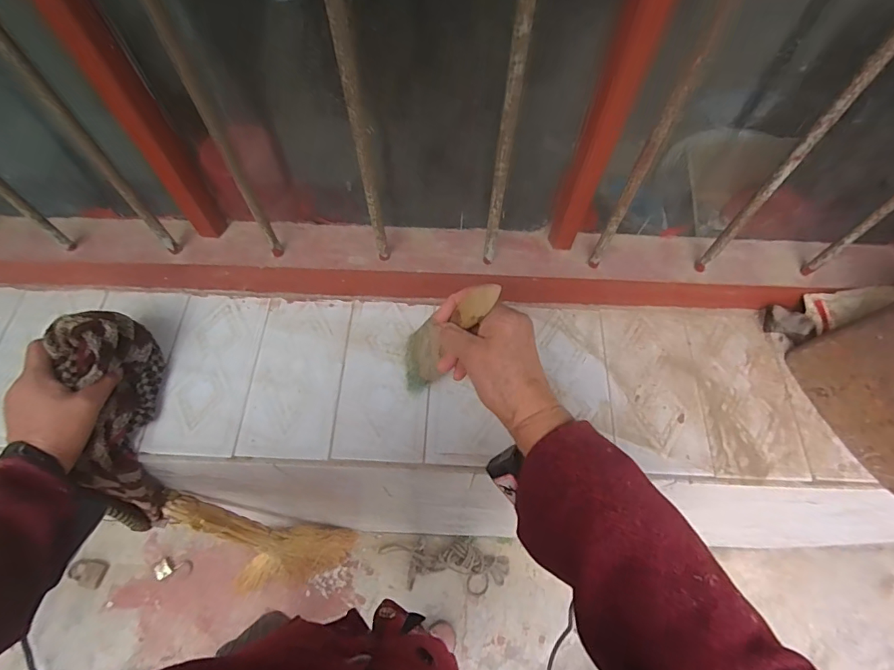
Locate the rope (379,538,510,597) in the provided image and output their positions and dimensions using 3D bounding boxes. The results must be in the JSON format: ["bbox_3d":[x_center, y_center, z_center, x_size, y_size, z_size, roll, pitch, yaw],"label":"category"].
[{"bbox_3d":[-0.007,0.650,1.263,0.353,0.027,0.127,4,63,2],"label":"rope"}]

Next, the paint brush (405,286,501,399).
[{"bbox_3d":[-0.004,0.000,0.414,0.014,0.194,0.053,2,65,-24],"label":"paint brush"}]

